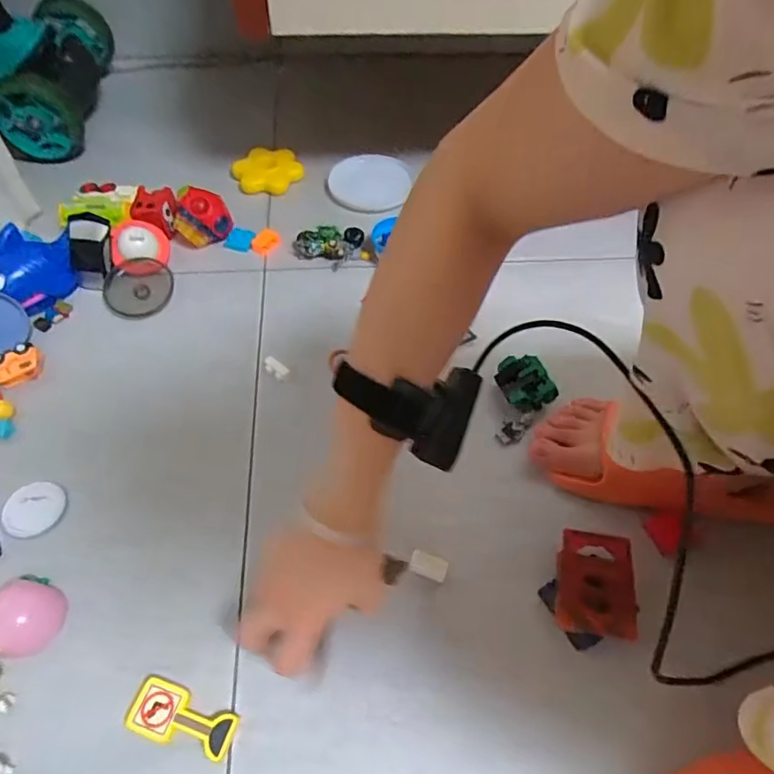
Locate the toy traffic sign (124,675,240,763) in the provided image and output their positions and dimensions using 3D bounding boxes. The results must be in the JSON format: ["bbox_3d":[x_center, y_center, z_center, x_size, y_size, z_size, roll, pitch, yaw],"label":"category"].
[{"bbox_3d":[-0.154,0.251,0.404,0.080,0.014,0.036,16,56,9],"label":"toy traffic sign"}]

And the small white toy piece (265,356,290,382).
[{"bbox_3d":[-0.123,-0.020,0.588,0.032,0.011,0.016,33,60,19],"label":"small white toy piece"}]

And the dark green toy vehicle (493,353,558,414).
[{"bbox_3d":[0.145,-0.004,0.568,0.046,0.040,0.057,-21,58,-15],"label":"dark green toy vehicle"}]

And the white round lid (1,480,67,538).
[{"bbox_3d":[-0.329,0.112,0.497,0.054,0.004,0.052,1,55,-1],"label":"white round lid"}]

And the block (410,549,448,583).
[{"bbox_3d":[0.037,0.156,0.470,0.033,0.006,0.020,16,56,9],"label":"block"}]

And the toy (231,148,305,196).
[{"bbox_3d":[-0.176,-0.321,0.785,0.090,0.029,0.100,-26,60,-18],"label":"toy"}]

